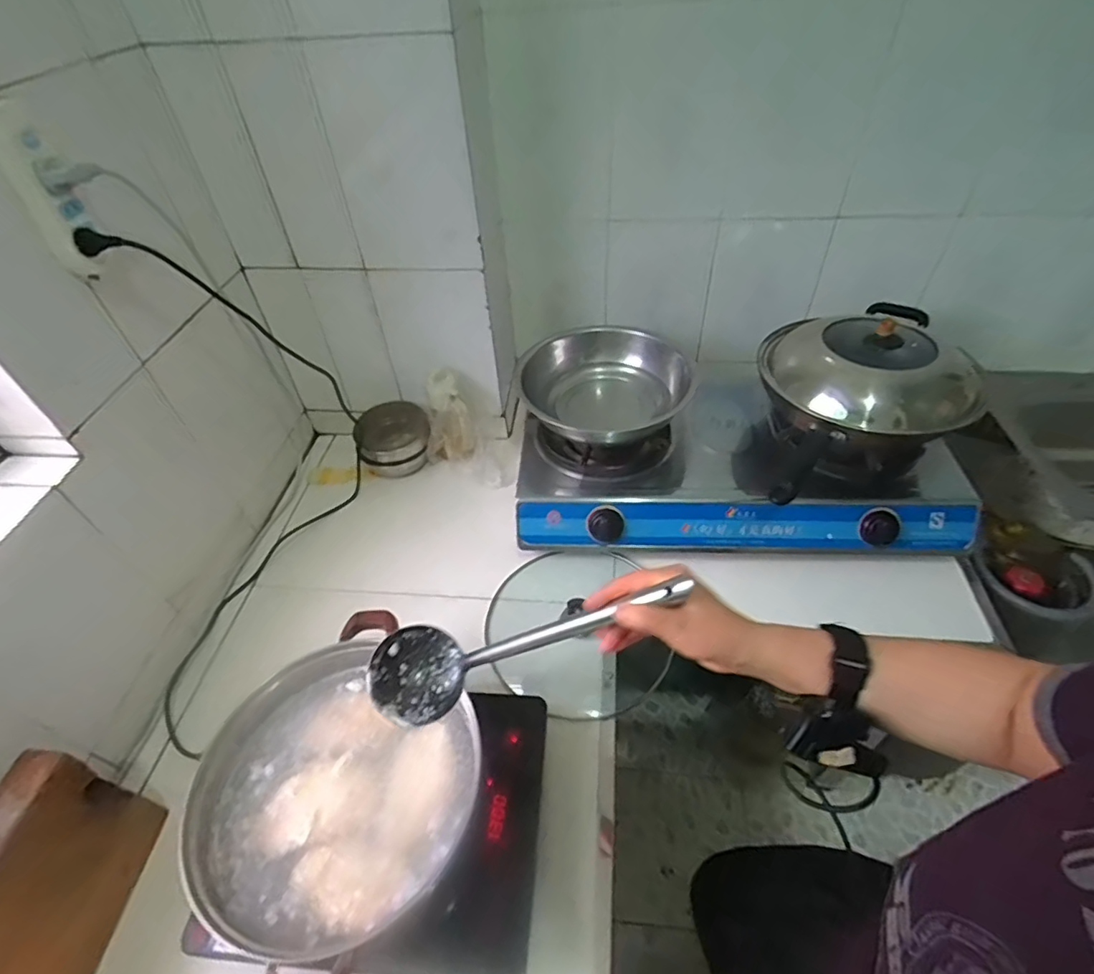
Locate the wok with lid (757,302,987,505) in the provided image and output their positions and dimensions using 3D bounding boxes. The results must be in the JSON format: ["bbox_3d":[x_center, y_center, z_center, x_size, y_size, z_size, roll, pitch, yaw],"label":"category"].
[{"bbox_3d":[0.525,-0.177,0.942,0.300,0.194,0.382,18,50,20],"label":"wok with lid"}]

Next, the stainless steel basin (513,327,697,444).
[{"bbox_3d":[0.097,-0.148,0.960,0.288,0.120,0.274,-2,46,2],"label":"stainless steel basin"}]

